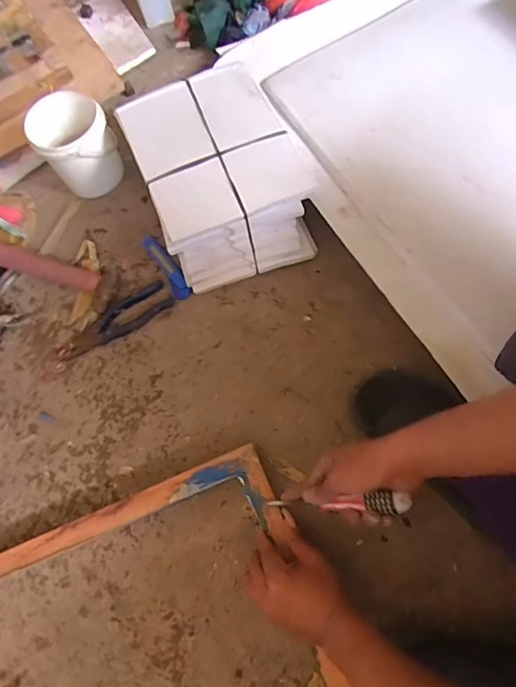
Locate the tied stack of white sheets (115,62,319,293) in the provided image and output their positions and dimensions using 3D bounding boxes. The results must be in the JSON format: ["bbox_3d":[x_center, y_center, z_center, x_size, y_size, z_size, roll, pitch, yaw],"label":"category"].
[{"bbox_3d":[-0.056,-0.259,0.700,0.235,0.130,0.300,-21,71,-3],"label":"tied stack of white sheets"}]

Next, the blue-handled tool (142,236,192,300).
[{"bbox_3d":[-0.153,-0.129,0.733,0.028,0.012,0.138,-31,71,-6],"label":"blue-handled tool"}]

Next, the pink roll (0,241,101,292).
[{"bbox_3d":[-0.364,-0.132,0.722,0.234,0.028,0.041,17,73,11],"label":"pink roll"}]

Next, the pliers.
[{"bbox_3d":[-0.216,-0.030,0.683,0.180,0.011,0.047,-36,71,-8],"label":"pliers"}]

